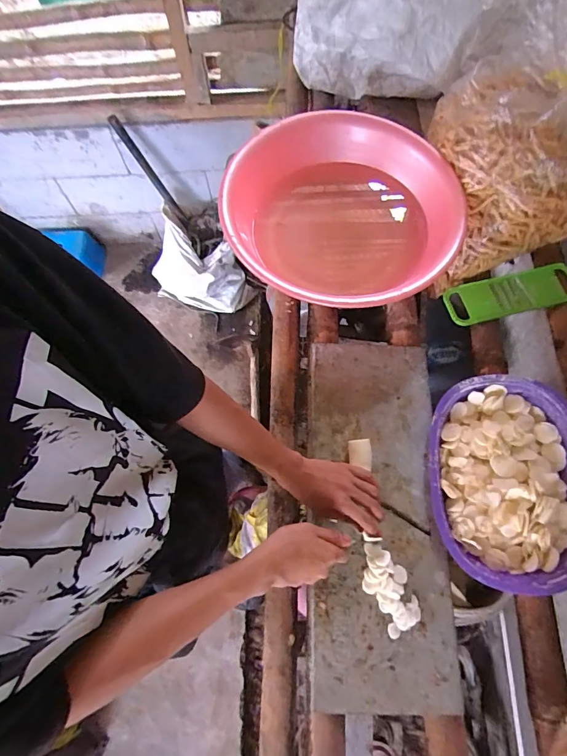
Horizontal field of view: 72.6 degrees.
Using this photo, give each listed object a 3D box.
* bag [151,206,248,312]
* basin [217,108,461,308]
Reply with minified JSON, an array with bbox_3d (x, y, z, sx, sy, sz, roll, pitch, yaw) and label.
[{"bbox_3d":[-0.339,-0.451,1.617,0.389,0.376,0.102,15,41,-12],"label":"bag"},{"bbox_3d":[0.107,-0.290,0.692,0.393,0.135,0.418,0,70,0],"label":"basin"}]

